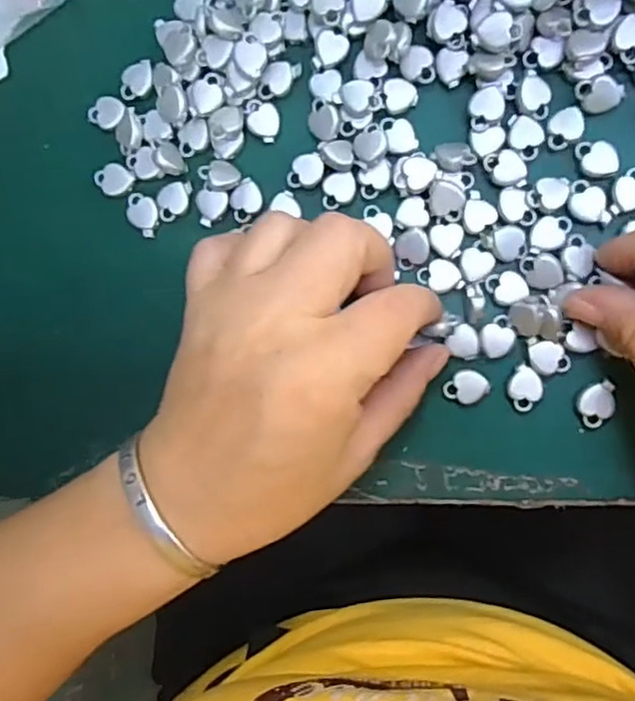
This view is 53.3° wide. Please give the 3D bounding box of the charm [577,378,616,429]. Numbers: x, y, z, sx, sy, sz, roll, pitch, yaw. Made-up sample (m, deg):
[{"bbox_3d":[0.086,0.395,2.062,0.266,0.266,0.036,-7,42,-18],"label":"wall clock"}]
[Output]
[{"bbox_3d":[0.106,0.020,0.240,0.012,0.005,0.018,36,99,4],"label":"charm"}]

